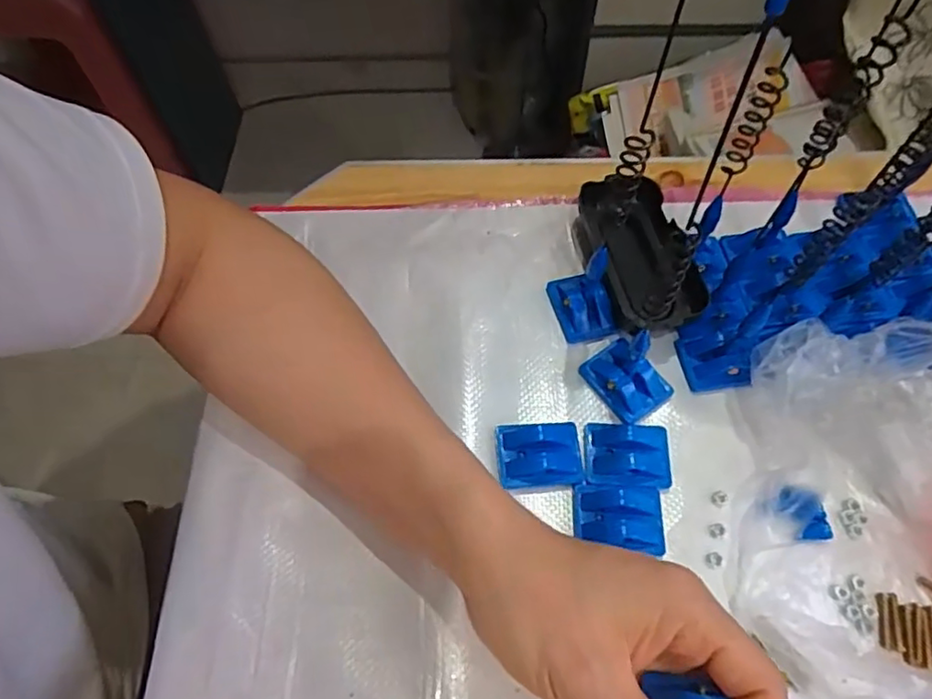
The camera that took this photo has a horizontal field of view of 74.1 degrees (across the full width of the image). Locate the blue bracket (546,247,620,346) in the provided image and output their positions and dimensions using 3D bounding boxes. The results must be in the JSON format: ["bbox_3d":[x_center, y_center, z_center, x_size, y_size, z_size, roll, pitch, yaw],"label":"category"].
[{"bbox_3d":[0.069,-0.036,0.353,0.029,0.049,0.043,-15,61,-9],"label":"blue bracket"}]

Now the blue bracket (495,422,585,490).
[{"bbox_3d":[0.039,0.054,0.325,0.043,0.010,0.034,-4,60,-3],"label":"blue bracket"}]

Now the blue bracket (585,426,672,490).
[{"bbox_3d":[0.086,0.055,0.325,0.045,0.013,0.034,0,60,0],"label":"blue bracket"}]

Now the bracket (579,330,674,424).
[{"bbox_3d":[0.090,0.007,0.330,0.033,0.050,0.046,-32,65,-17],"label":"bracket"}]

